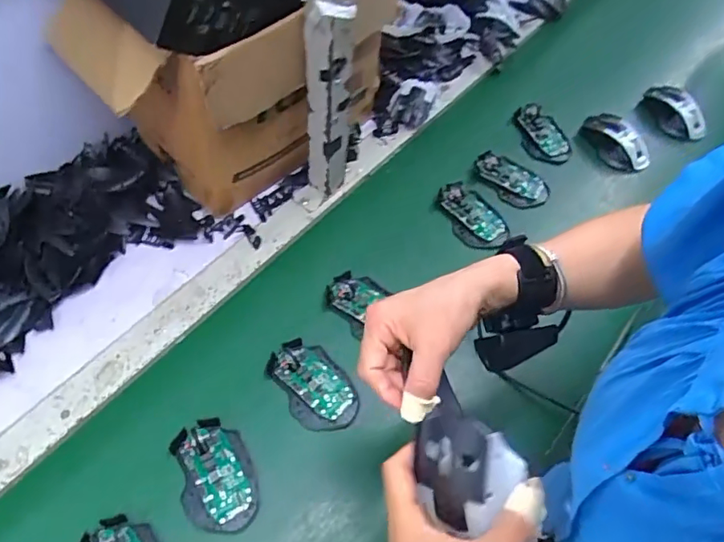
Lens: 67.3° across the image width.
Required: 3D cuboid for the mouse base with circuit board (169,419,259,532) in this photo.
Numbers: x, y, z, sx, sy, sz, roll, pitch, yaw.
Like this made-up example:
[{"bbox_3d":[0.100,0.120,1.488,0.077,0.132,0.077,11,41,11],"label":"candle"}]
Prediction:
[{"bbox_3d":[-0.151,0.209,0.558,0.070,0.010,0.113,-18,61,-16],"label":"mouse base with circuit board"}]

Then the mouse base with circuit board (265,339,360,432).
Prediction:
[{"bbox_3d":[-0.055,0.126,0.615,0.073,0.019,0.114,-30,65,-22],"label":"mouse base with circuit board"}]

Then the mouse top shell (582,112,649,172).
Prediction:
[{"bbox_3d":[0.392,-0.200,0.853,0.061,0.041,0.113,-21,62,-17],"label":"mouse top shell"}]

